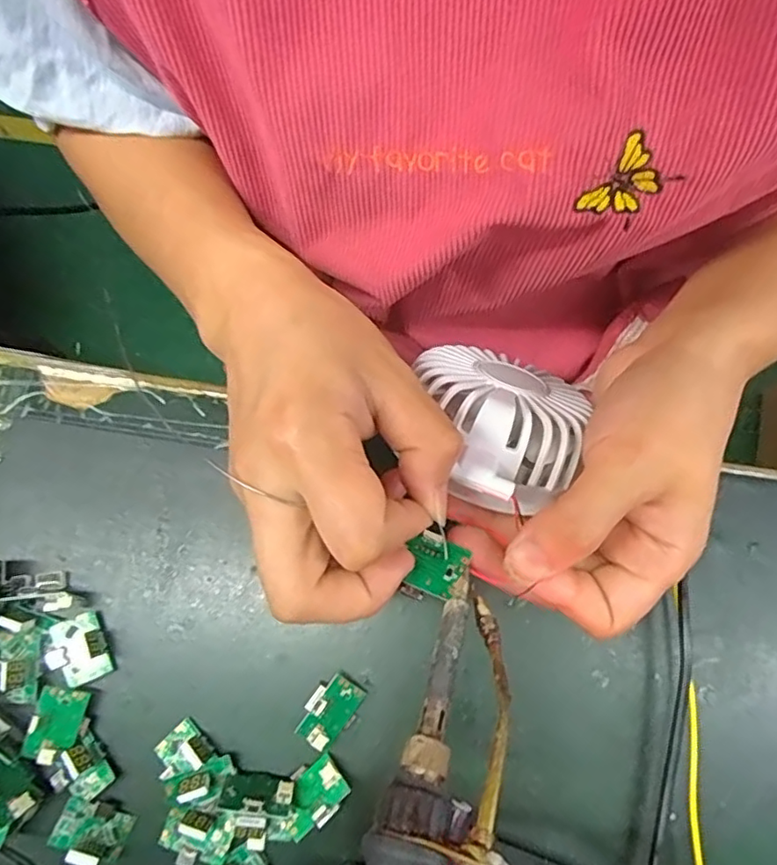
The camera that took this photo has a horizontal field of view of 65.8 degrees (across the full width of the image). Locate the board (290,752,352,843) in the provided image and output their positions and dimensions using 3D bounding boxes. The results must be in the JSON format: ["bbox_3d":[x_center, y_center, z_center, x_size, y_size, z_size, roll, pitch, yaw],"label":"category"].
[{"bbox_3d":[-0.033,0.162,0.269,0.030,0.011,0.022,-39,80,-9],"label":"board"}]

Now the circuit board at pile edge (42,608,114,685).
[{"bbox_3d":[-0.145,0.102,0.283,0.023,0.015,0.030,-24,78,-6],"label":"circuit board at pile edge"}]

